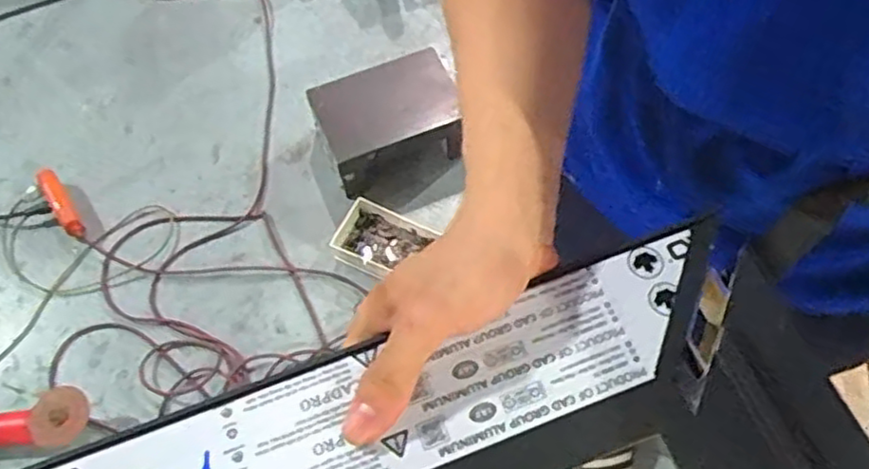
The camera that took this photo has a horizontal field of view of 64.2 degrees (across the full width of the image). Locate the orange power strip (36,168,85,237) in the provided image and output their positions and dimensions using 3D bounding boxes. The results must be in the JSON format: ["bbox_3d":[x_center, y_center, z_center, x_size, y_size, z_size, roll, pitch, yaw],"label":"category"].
[{"bbox_3d":[-0.790,-0.066,1.464,0.048,0.036,0.179,-35,65,-14],"label":"orange power strip"}]

